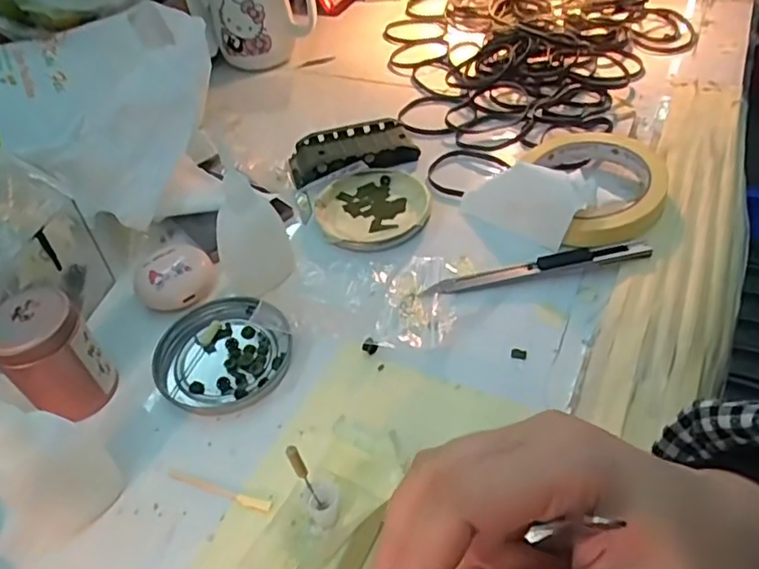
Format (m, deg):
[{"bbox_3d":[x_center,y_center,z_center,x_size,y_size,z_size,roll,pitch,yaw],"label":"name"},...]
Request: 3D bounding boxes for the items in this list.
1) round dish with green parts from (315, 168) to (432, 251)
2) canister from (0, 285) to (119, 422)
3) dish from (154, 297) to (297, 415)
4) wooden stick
[{"bbox_3d":[-0.004,-0.054,0.432,0.081,0.013,0.074,-3,46,3],"label":"round dish with green parts"},{"bbox_3d":[-0.176,0.038,0.327,0.039,0.063,0.042,30,56,29],"label":"canister"},{"bbox_3d":[-0.092,0.039,0.356,0.078,0.009,0.077,-3,46,3],"label":"dish"},{"bbox_3d":[-0.080,0.101,0.300,0.059,0.004,0.006,13,49,17],"label":"wooden stick"}]

